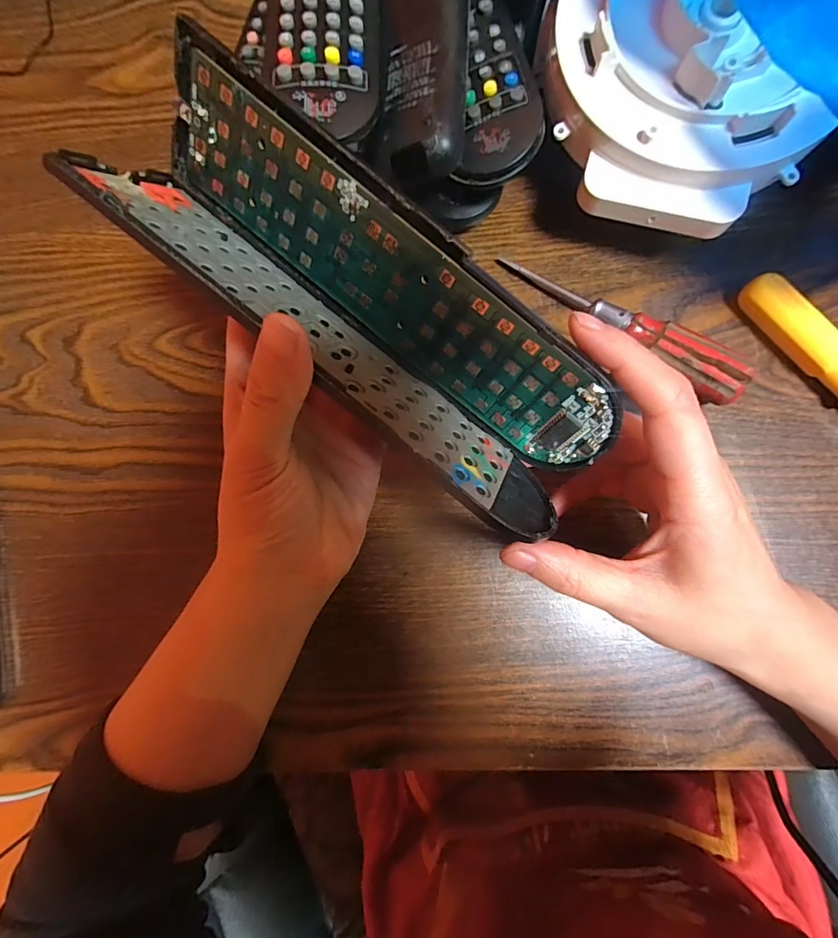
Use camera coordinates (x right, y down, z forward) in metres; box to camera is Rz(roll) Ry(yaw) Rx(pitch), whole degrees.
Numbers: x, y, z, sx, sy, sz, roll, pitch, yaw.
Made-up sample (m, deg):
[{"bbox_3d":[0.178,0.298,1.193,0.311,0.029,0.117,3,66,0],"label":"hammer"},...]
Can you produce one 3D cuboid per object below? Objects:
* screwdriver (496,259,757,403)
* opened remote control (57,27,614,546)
[{"bbox_3d":[0.108,-0.081,0.228,0.133,0.026,0.022,40,89,5],"label":"screwdriver"},{"bbox_3d":[-0.018,-0.057,0.152,0.190,0.041,0.062,41,89,-1],"label":"opened remote control"}]

